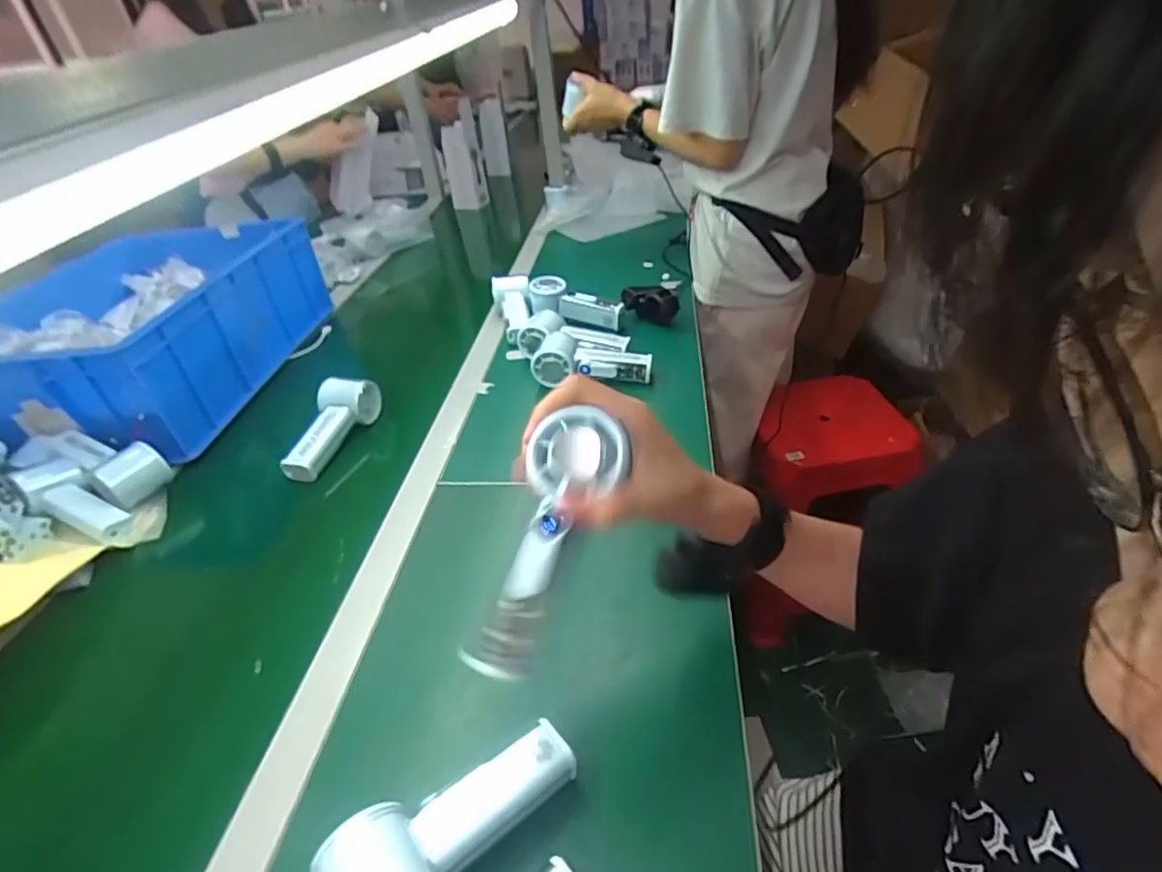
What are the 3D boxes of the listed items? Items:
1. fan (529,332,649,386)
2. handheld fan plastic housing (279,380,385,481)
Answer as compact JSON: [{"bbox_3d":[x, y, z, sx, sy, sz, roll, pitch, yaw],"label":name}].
[{"bbox_3d":[0.015,-0.099,0.776,0.152,0.058,0.061,-1,37,10],"label":"fan"},{"bbox_3d":[-0.310,-0.015,0.719,0.060,0.053,0.141,7,38,19],"label":"handheld fan plastic housing"}]

